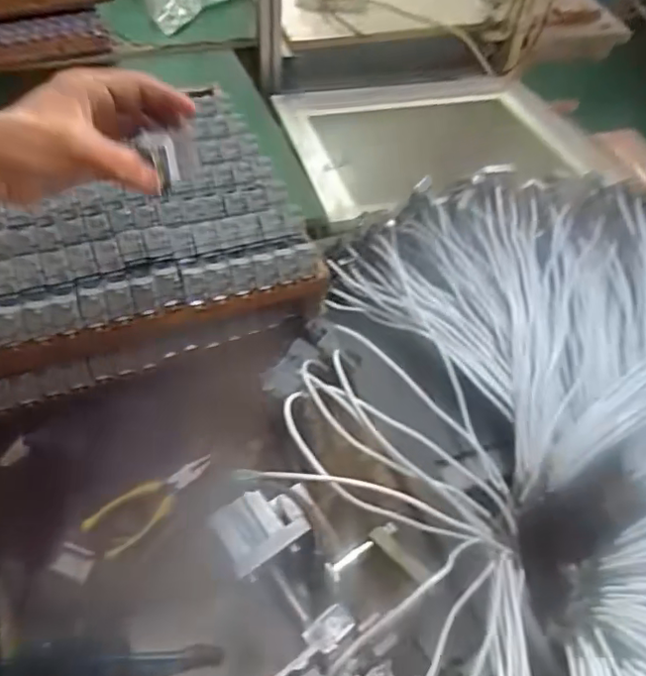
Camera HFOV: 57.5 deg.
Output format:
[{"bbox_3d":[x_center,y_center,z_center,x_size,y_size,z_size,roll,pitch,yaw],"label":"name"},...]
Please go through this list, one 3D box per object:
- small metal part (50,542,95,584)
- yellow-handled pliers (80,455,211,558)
[{"bbox_3d":[-0.221,0.200,0.524,0.034,0.006,0.027,16,53,7],"label":"small metal part"},{"bbox_3d":[-0.166,0.154,0.573,0.048,0.010,0.127,37,59,21],"label":"yellow-handled pliers"}]

